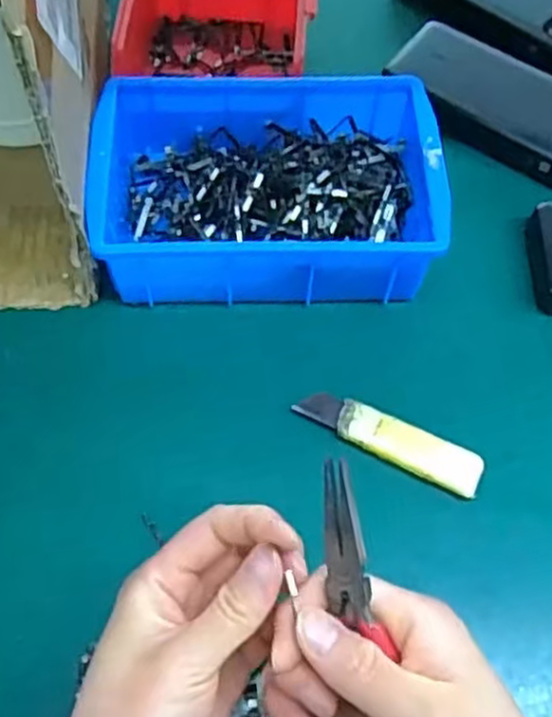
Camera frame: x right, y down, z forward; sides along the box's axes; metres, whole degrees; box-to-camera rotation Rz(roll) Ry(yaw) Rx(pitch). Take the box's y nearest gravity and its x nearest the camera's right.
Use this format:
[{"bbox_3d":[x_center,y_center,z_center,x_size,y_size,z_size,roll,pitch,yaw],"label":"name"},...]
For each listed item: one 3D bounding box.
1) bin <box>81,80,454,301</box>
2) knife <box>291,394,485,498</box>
[{"bbox_3d":[-0.006,-0.105,0.469,0.201,0.062,0.144,-1,62,-2],"label":"bin"},{"bbox_3d":[0.063,0.044,0.422,0.105,0.009,0.024,24,64,11],"label":"knife"}]

